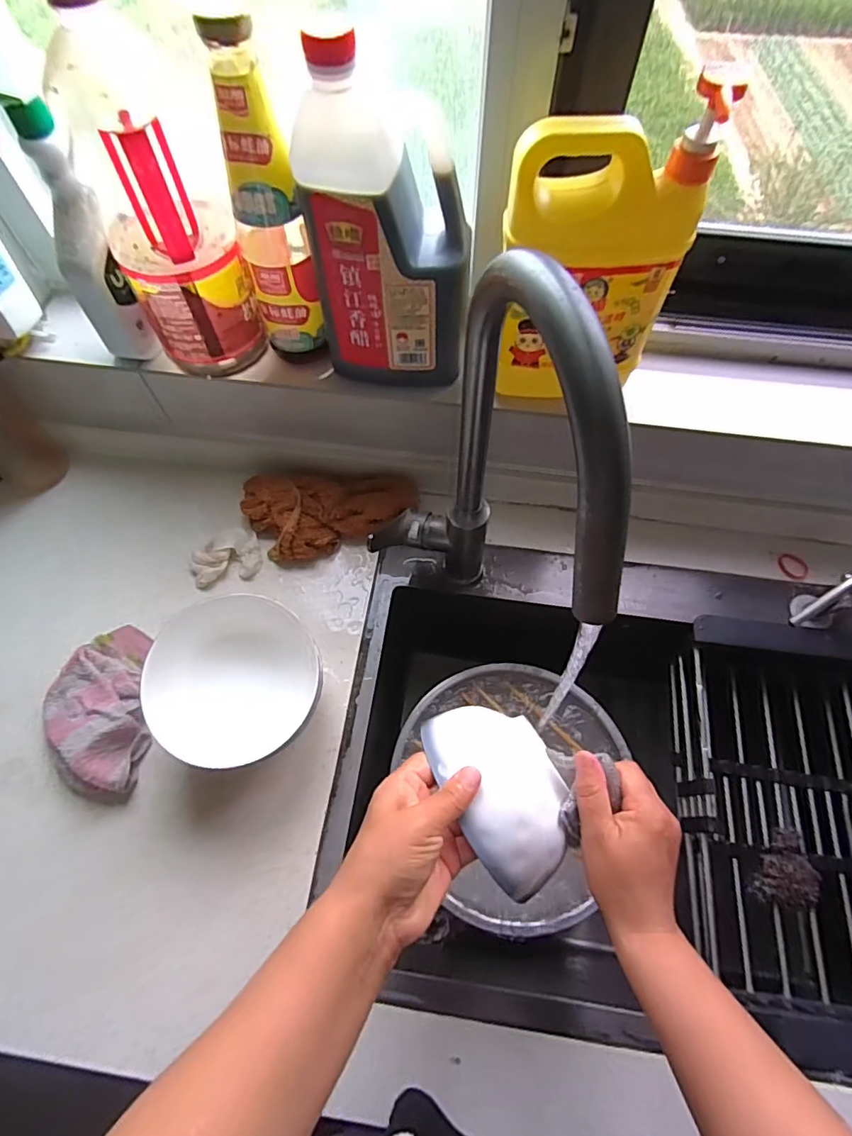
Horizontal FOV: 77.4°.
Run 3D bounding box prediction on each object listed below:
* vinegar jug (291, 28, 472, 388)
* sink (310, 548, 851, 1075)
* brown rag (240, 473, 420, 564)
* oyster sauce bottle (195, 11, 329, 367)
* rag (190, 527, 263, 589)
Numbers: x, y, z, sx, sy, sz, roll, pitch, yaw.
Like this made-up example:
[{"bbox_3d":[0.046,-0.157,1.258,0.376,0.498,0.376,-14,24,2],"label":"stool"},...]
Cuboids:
[{"bbox_3d":[-0.032,-0.268,0.465,0.134,0.257,0.080,-3,63,-1],"label":"vinegar jug"},{"bbox_3d":[0.217,0.236,0.613,0.601,0.196,0.446,6,63,3],"label":"sink"},{"bbox_3d":[-0.114,-0.061,0.634,0.207,0.049,0.110,-1,63,-1],"label":"brown rag"},{"bbox_3d":[-0.140,-0.303,0.467,0.056,0.260,0.065,-18,65,-9],"label":"oyster sauce bottle"},{"bbox_3d":[-0.233,-0.014,0.622,0.075,0.024,0.060,-13,64,-6],"label":"rag"}]

